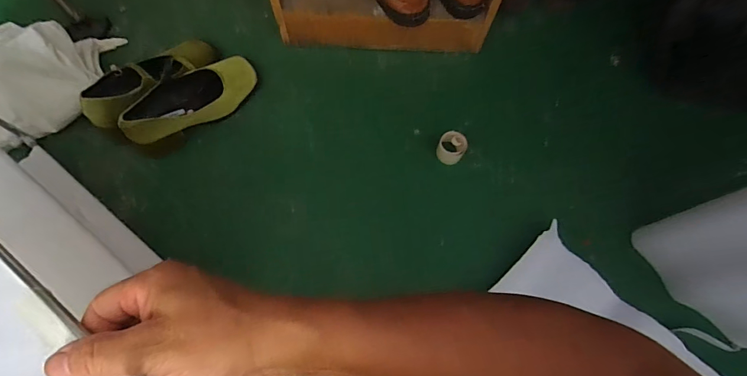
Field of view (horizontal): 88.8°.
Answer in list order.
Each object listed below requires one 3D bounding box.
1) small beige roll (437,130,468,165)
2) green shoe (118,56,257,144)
[{"bbox_3d":[0.138,-0.071,0.677,0.049,0.046,0.047,0,70,-1],"label":"small beige roll"},{"bbox_3d":[-0.314,-0.154,0.668,0.233,0.085,0.077,-35,75,-13],"label":"green shoe"}]

